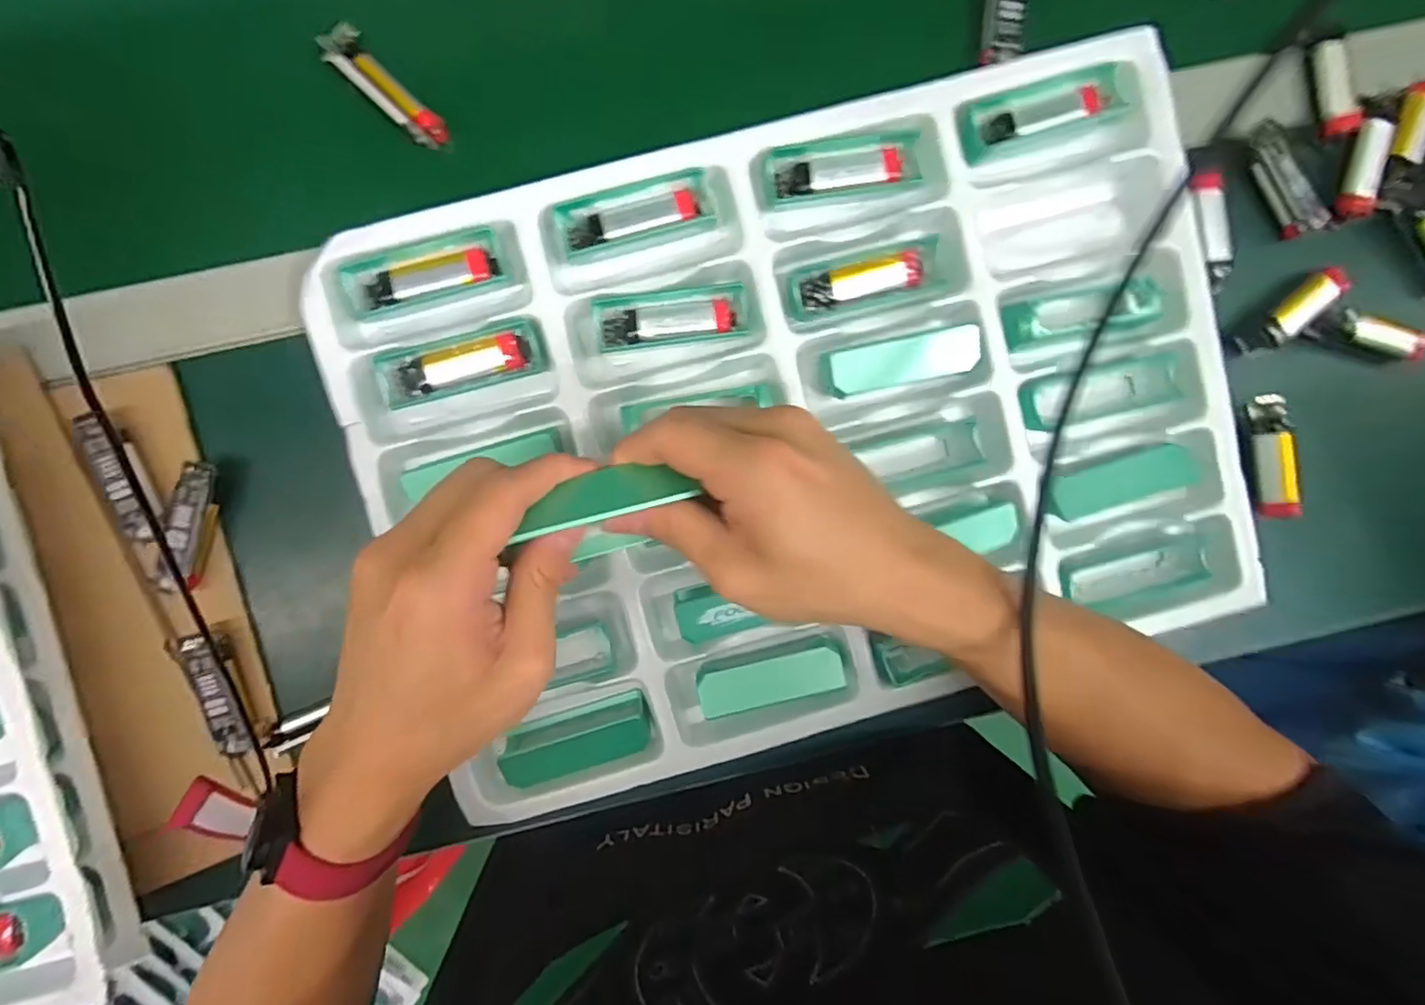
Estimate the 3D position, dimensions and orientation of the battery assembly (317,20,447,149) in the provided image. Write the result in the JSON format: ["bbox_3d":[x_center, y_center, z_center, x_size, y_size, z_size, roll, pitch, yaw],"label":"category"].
[{"bbox_3d":[-0.171,-0.215,0.328,0.021,0.014,0.072,-44,96,0],"label":"battery assembly"}]

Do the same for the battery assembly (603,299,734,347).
[{"bbox_3d":[-0.023,-0.095,0.335,0.069,0.008,0.016,-7,95,-4],"label":"battery assembly"}]

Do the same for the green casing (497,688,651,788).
[{"bbox_3d":[-0.073,0.132,0.351,0.080,0.023,0.028,-17,96,-3],"label":"green casing"}]

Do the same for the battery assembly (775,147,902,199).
[{"bbox_3d":[0.066,-0.172,0.331,0.065,0.007,0.016,-9,96,-3],"label":"battery assembly"}]

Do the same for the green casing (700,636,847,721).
[{"bbox_3d":[0.033,0.096,0.343,0.080,0.008,0.025,-14,96,-3],"label":"green casing"}]

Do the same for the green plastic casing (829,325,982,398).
[{"bbox_3d":[0.101,-0.075,0.333,0.076,0.012,0.024,-12,96,-3],"label":"green plastic casing"}]

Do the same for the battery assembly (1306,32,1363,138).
[{"bbox_3d":[0.342,-0.230,0.348,0.017,0.017,0.053,-15,96,-3],"label":"battery assembly"}]

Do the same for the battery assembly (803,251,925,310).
[{"bbox_3d":[0.080,-0.119,0.340,0.064,0.011,0.018,-15,96,-3],"label":"battery assembly"}]

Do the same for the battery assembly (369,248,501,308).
[{"bbox_3d":[-0.144,-0.116,0.325,0.066,0.009,0.018,-15,96,-3],"label":"battery assembly"}]

